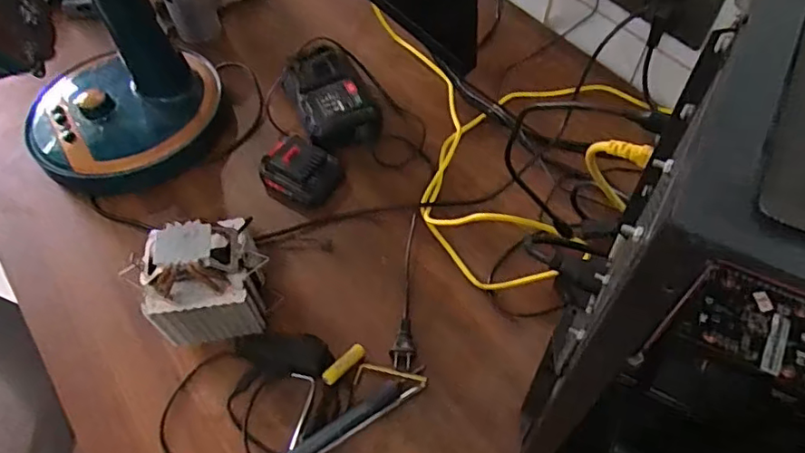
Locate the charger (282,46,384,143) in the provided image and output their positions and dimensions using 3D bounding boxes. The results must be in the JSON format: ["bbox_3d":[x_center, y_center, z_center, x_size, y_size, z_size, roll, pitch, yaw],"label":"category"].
[{"bbox_3d":[-0.092,-0.171,0.756,0.105,0.063,0.136,-23,59,-13],"label":"charger"}]

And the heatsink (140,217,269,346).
[{"bbox_3d":[-0.193,0.053,0.569,0.105,0.135,0.088,-12,57,-6],"label":"heatsink"}]

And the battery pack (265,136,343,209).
[{"bbox_3d":[-0.124,-0.069,0.697,0.083,0.053,0.068,25,61,17],"label":"battery pack"}]

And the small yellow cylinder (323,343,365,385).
[{"bbox_3d":[-0.058,0.139,0.572,0.014,0.013,0.052,36,52,22],"label":"small yellow cylinder"}]

